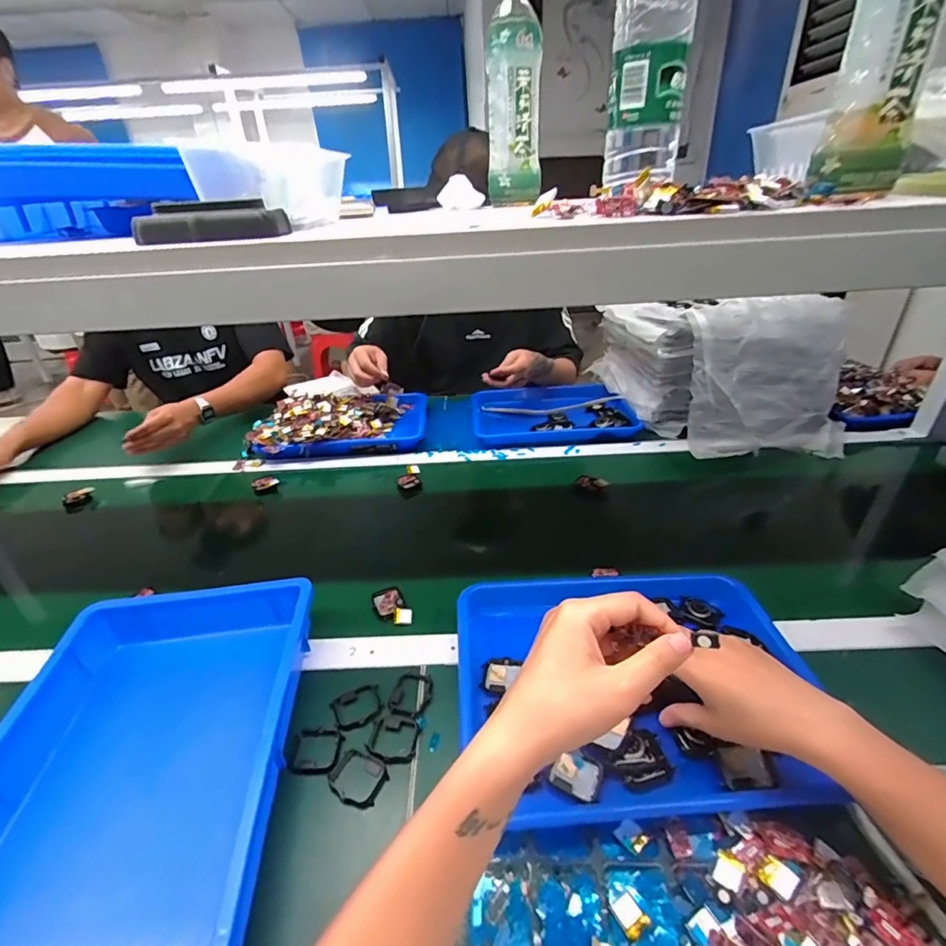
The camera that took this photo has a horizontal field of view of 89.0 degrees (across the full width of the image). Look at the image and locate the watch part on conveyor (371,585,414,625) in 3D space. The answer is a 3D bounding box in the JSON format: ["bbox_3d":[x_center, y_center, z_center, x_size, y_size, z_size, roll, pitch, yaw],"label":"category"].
[{"bbox_3d":[-0.098,0.160,0.579,0.038,0.014,0.060,-18,34,-24],"label":"watch part on conveyor"}]

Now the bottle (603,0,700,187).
[{"bbox_3d":[0.143,-0.345,0.382,0.063,0.195,0.066,7,32,16],"label":"bottle"}]

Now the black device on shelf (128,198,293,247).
[{"bbox_3d":[-0.200,-0.194,0.370,0.103,0.025,0.042,-1,31,3],"label":"black device on shelf"}]

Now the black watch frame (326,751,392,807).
[{"bbox_3d":[-0.102,0.267,0.420,0.048,0.011,0.039,12,34,23],"label":"black watch frame"}]

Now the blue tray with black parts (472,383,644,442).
[{"bbox_3d":[0.148,-0.126,0.969,0.297,0.045,0.258,-3,31,-1],"label":"blue tray with black parts"}]

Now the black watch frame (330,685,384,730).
[{"bbox_3d":[-0.113,0.230,0.473,0.047,0.004,0.040,-16,33,-21],"label":"black watch frame"}]

